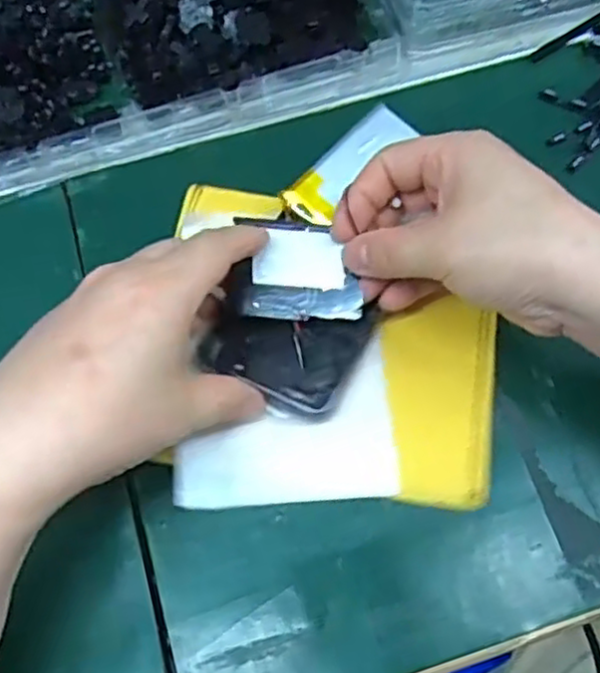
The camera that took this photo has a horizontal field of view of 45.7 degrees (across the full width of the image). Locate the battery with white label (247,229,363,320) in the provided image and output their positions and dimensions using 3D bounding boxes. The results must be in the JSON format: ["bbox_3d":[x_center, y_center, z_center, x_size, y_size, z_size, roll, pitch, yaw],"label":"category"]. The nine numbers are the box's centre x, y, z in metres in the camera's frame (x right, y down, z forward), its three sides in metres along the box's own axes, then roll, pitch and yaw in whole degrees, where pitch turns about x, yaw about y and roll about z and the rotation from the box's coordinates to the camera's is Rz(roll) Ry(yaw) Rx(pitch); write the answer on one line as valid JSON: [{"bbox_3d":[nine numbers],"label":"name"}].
[{"bbox_3d":[0.002,-0.030,0.338,0.053,0.004,0.041,2,87,3],"label":"battery with white label"}]

